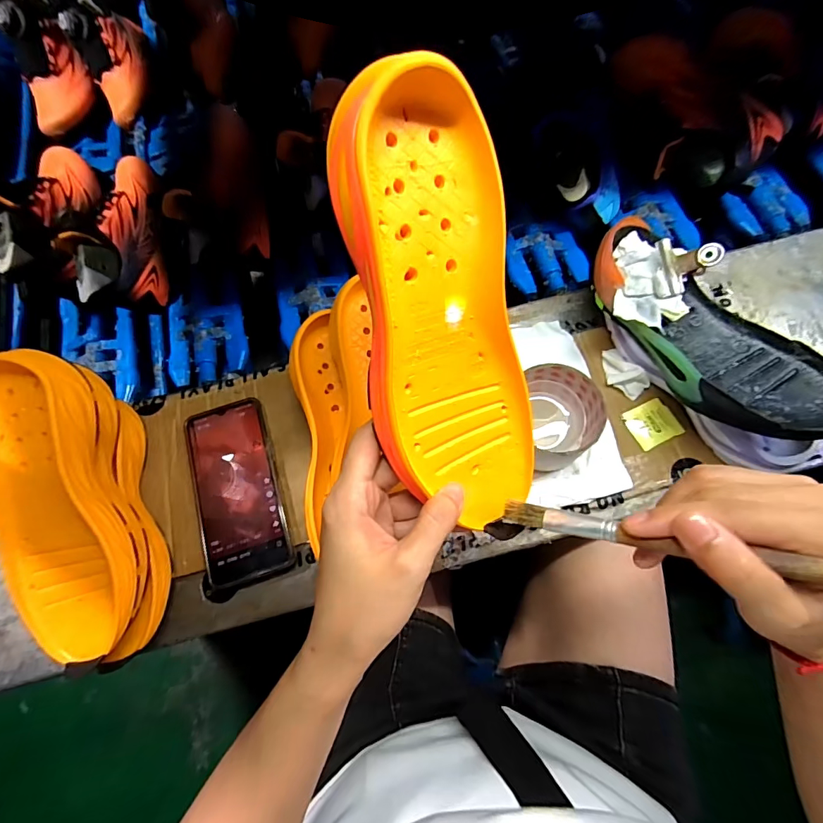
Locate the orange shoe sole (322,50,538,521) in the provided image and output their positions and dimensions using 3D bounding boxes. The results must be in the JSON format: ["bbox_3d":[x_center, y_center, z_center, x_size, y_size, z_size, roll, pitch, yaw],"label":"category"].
[{"bbox_3d":[0.016,-0.039,0.219,0.084,0.034,0.227,-15,113,-3],"label":"orange shoe sole"}]

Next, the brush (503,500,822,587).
[{"bbox_3d":[0.129,0.065,0.210,0.177,0.007,0.013,1,69,39],"label":"brush"}]

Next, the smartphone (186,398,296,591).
[{"bbox_3d":[-0.163,0.072,0.394,0.078,0.017,0.165,-19,73,-4],"label":"smartphone"}]

